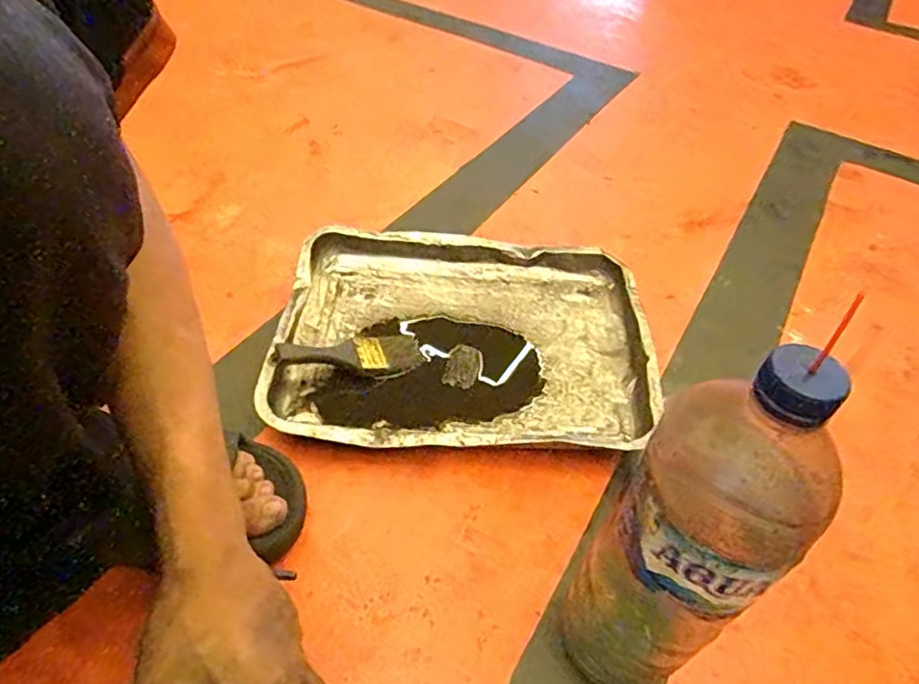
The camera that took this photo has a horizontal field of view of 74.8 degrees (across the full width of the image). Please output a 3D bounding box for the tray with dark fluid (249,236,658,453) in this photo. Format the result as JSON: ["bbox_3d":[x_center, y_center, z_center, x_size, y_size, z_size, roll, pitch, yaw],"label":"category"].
[{"bbox_3d":[0.005,-0.006,0.660,0.388,0.051,0.295,4,46,-2],"label":"tray with dark fluid"}]

